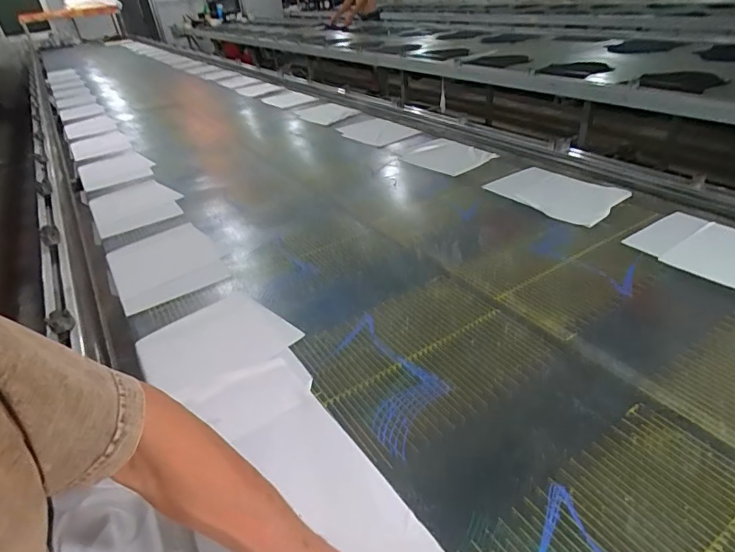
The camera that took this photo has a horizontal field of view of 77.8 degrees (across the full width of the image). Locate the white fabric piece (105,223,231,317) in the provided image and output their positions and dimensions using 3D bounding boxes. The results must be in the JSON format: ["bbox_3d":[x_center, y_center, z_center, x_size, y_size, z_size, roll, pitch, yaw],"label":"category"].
[{"bbox_3d":[-0.440,-0.025,0.996,0.210,0.011,0.289,-22,38,-25],"label":"white fabric piece"}]

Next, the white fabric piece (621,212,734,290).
[{"bbox_3d":[0.686,-0.045,0.863,0.212,0.017,0.302,-25,34,-23],"label":"white fabric piece"}]

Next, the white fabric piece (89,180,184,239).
[{"bbox_3d":[-0.655,-0.202,1.293,0.222,0.034,0.304,-24,38,-24],"label":"white fabric piece"}]

